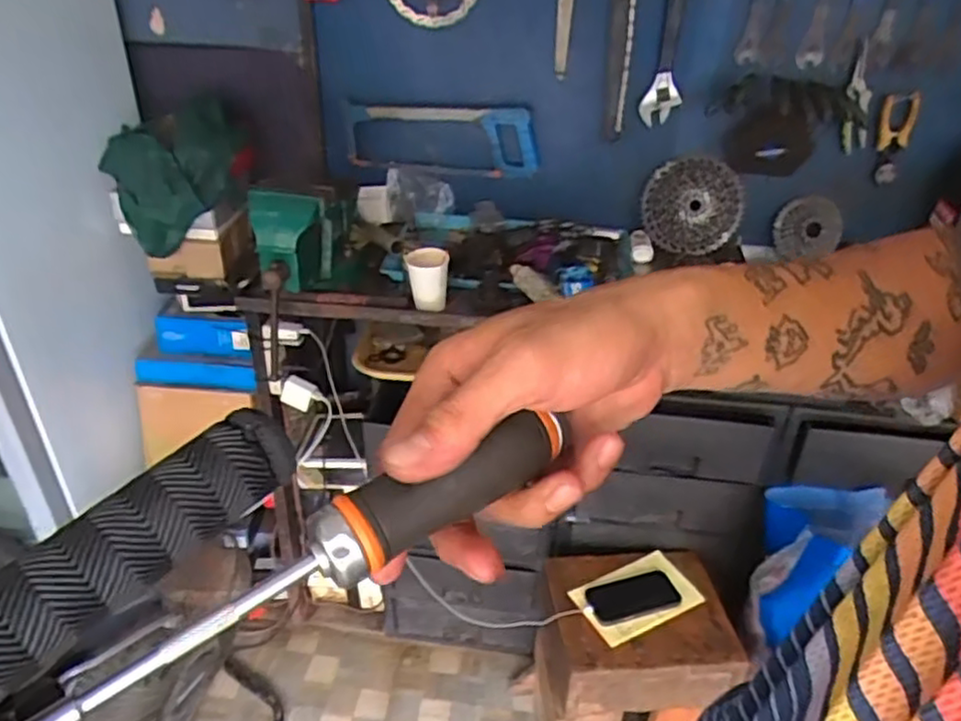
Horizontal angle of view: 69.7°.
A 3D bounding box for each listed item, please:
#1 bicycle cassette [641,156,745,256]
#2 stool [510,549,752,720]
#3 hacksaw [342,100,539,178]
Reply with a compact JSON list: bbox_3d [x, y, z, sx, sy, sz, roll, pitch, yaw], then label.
[{"bbox_3d":[0.418,-0.302,1.353,0.190,0.186,0.044,2,12,5],"label":"bicycle cassette"},{"bbox_3d":[0.270,0.623,1.349,0.343,0.423,0.262,-2,32,-7],"label":"stool"},{"bbox_3d":[-0.074,-0.427,1.347,0.374,0.133,0.045,1,32,-2],"label":"hacksaw"}]

